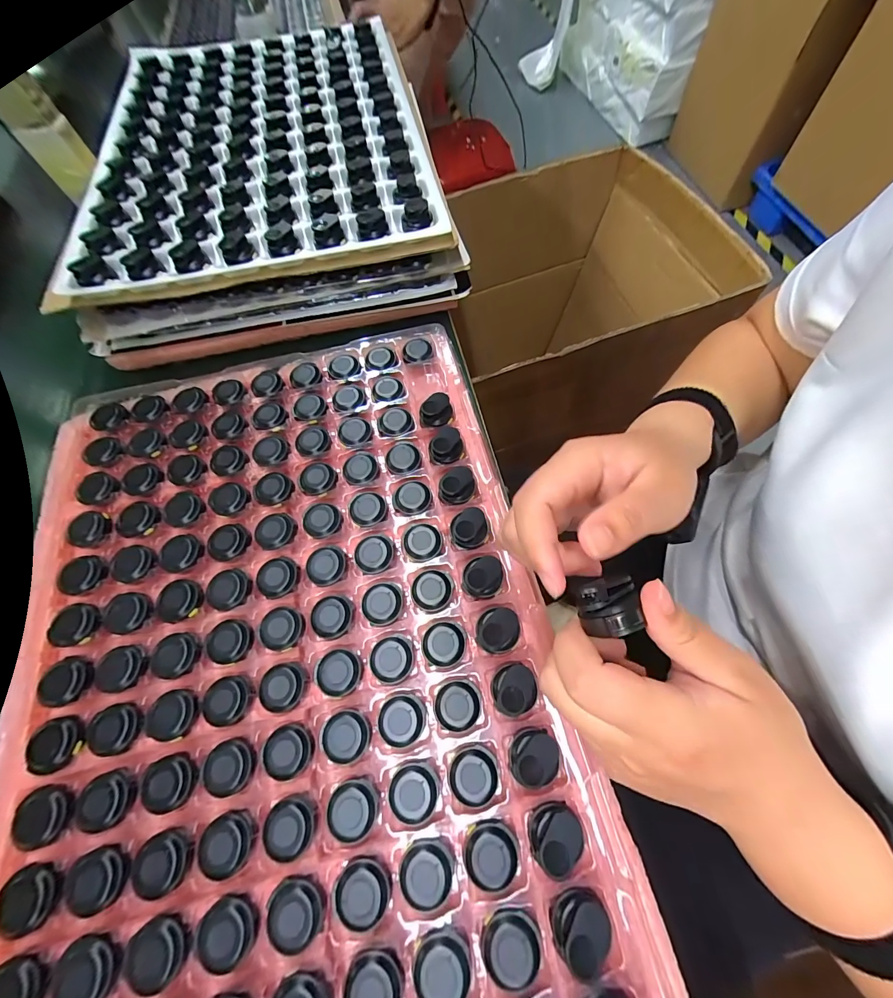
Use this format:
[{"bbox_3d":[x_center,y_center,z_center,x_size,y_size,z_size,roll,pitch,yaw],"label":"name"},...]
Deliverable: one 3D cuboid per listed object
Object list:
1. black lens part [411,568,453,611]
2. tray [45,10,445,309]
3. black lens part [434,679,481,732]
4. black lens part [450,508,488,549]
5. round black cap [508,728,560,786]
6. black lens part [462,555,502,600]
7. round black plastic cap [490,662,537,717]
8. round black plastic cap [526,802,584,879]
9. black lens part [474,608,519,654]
[{"bbox_3d":[-0.010,0.064,0.267,0.027,0.006,0.029,18,68,11],"label":"black lens part"},{"bbox_3d":[-0.219,-0.431,0.440,0.360,0.029,0.500,-13,65,1],"label":"tray"},{"bbox_3d":[0.007,0.129,0.237,0.028,0.004,0.027,-1,65,2],"label":"black lens part"},{"bbox_3d":[0.018,0.022,0.280,0.025,0.013,0.028,18,67,11],"label":"black lens part"},{"bbox_3d":[0.050,0.150,0.219,0.029,0.014,0.024,-21,66,-7],"label":"round black cap"},{"bbox_3d":[0.025,0.054,0.265,0.026,0.011,0.028,-1,65,2],"label":"black lens part"},{"bbox_3d":[0.042,0.118,0.236,0.026,0.011,0.027,-1,65,2],"label":"round black plastic cap"},{"bbox_3d":[0.059,0.183,0.203,0.028,0.017,0.024,-19,66,-6],"label":"round black plastic cap"},{"bbox_3d":[0.034,0.086,0.249,0.026,0.013,0.028,-1,65,2],"label":"black lens part"}]

